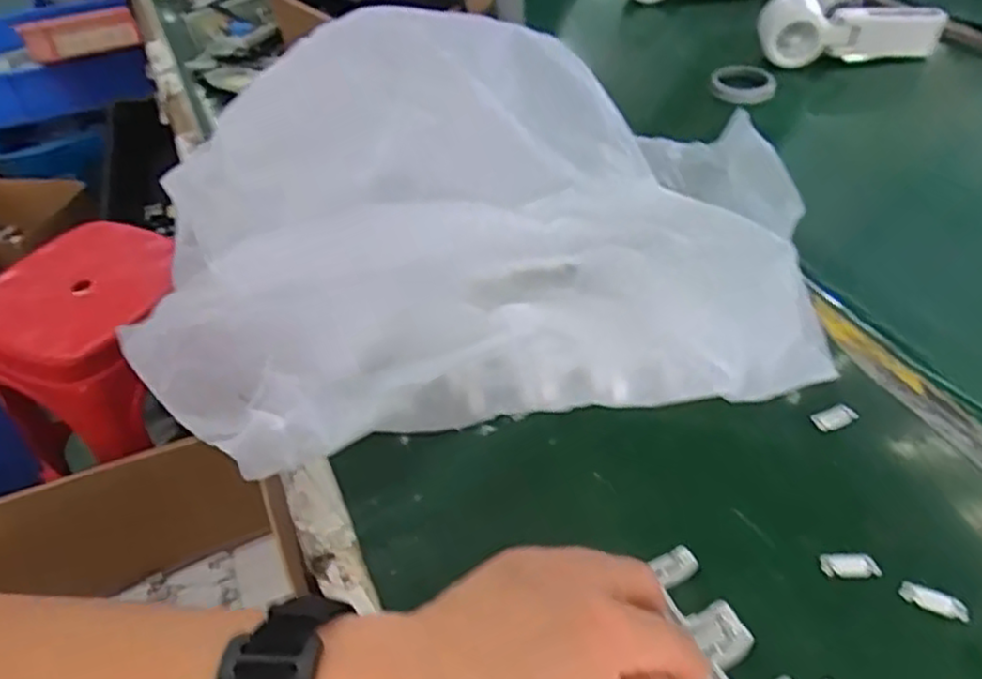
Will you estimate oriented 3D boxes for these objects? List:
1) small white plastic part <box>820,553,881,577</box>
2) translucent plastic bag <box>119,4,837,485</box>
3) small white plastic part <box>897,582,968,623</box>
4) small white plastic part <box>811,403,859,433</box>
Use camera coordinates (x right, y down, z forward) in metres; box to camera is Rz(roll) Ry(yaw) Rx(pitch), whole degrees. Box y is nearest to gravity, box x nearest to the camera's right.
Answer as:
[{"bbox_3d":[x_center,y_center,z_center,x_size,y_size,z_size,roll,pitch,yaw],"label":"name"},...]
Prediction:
[{"bbox_3d":[0.165,0.104,0.327,0.025,0.004,0.011,-1,45,3],"label":"small white plastic part"},{"bbox_3d":[0.003,-0.087,0.434,0.395,0.130,0.294,-10,45,-6],"label":"translucent plastic bag"},{"bbox_3d":[0.193,0.114,0.311,0.026,0.004,0.010,22,50,24],"label":"small white plastic part"},{"bbox_3d":[0.184,0.041,0.381,0.025,0.004,0.012,-19,46,-14],"label":"small white plastic part"}]

